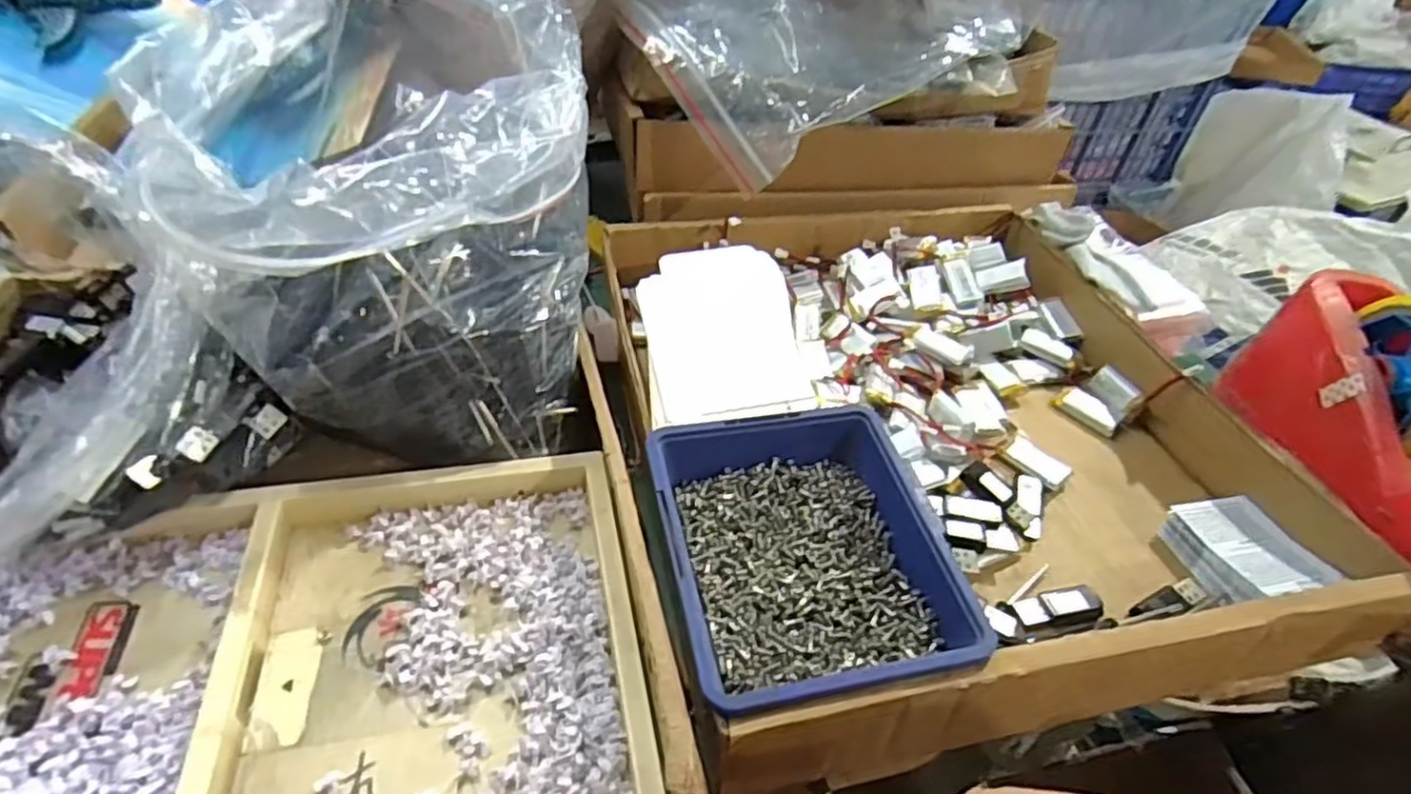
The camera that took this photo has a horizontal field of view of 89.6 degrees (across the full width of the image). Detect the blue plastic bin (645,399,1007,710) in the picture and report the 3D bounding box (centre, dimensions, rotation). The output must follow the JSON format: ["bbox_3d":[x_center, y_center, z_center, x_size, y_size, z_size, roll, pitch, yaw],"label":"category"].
[{"bbox_3d":[0.043,0.074,0.331,0.119,0.048,0.140,-6,43,-12],"label":"blue plastic bin"}]

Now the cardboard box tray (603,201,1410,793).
[{"bbox_3d":[0.135,-0.001,0.436,0.360,0.070,0.387,-5,43,-11],"label":"cardboard box tray"}]

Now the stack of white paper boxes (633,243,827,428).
[{"bbox_3d":[0.018,-0.044,0.461,0.115,0.025,0.146,-4,43,-10],"label":"stack of white paper boxes"}]

